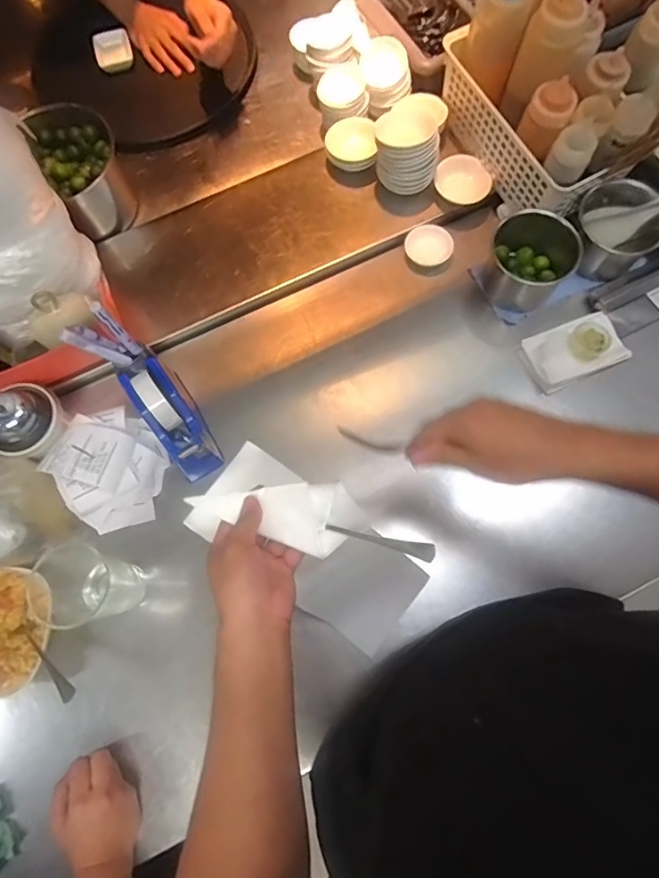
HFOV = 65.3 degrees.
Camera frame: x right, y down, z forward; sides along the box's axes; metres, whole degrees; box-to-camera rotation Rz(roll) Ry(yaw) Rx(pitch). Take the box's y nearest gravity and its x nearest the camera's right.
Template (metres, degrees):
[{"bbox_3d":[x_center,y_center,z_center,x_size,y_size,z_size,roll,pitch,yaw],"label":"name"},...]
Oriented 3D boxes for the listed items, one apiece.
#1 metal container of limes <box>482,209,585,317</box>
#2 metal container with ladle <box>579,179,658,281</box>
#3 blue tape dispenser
[{"bbox_3d":[0.284,-0.252,0.737,0.113,0.082,0.112,36,78,12],"label":"metal container of limes"},{"bbox_3d":[0.434,-0.323,0.727,0.134,0.110,0.112,-33,75,-7],"label":"metal container with ladle"},{"bbox_3d":[-0.213,-0.034,0.693,0.061,0.109,0.169,-33,75,-7],"label":"blue tape dispenser"}]

